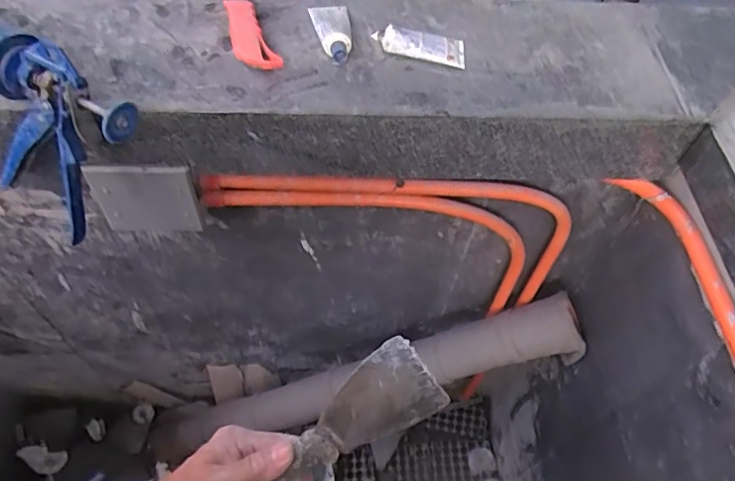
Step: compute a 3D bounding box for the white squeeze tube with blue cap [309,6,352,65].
[{"bbox_3d":[-0.041,-0.244,0.640,0.043,0.026,0.100,-6,57,-8],"label":"white squeeze tube with blue cap"}]

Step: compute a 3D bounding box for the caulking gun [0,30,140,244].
[{"bbox_3d":[-0.432,-0.175,0.569,0.465,0.170,0.085,30,59,15],"label":"caulking gun"}]

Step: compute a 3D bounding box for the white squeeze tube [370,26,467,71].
[{"bbox_3d":[0.060,-0.226,0.631,0.105,0.020,0.043,11,56,3],"label":"white squeeze tube"}]

